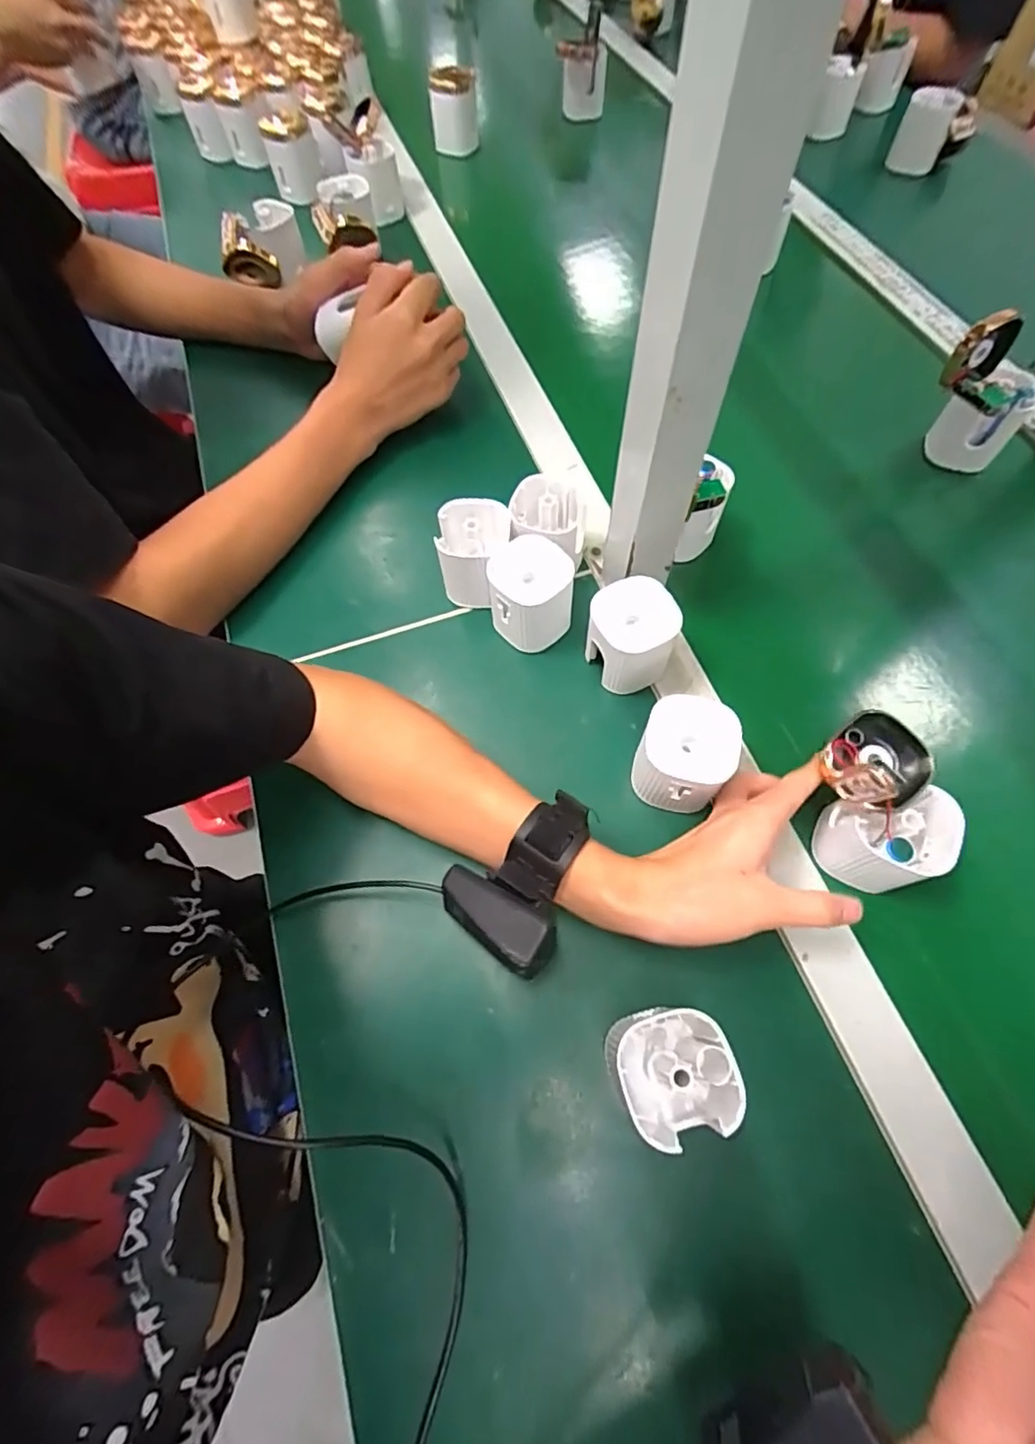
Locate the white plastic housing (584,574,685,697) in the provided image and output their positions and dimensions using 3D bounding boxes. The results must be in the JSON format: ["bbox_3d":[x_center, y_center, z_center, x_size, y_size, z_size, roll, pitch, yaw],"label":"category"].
[{"bbox_3d":[0.078,-0.057,0.410,0.058,0.069,0.055,11,65,7],"label":"white plastic housing"}]

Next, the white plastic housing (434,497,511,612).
[{"bbox_3d":[-0.033,-0.128,0.444,0.053,0.061,0.053,-1,64,2],"label":"white plastic housing"}]

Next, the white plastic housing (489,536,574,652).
[{"bbox_3d":[0.010,-0.090,0.429,0.059,0.067,0.062,3,64,4],"label":"white plastic housing"}]

